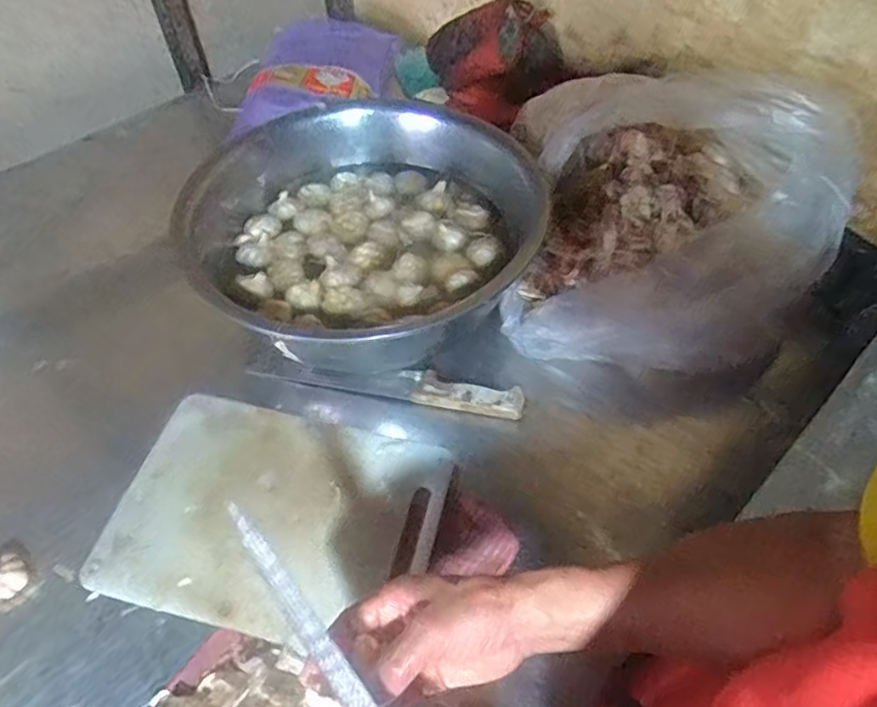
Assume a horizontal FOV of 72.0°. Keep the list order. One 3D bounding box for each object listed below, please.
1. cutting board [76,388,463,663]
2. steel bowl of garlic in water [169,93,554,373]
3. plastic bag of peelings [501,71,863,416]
[{"bbox_3d":[-0.175,0.171,0.651,0.337,0.014,0.236,12,53,10],"label":"cutting board"},{"bbox_3d":[-0.112,-0.169,0.821,0.432,0.147,0.362,-31,58,-21],"label":"steel bowl of garlic in water"},{"bbox_3d":[0.286,-0.150,0.783,0.390,0.260,0.350,10,53,9],"label":"plastic bag of peelings"}]

